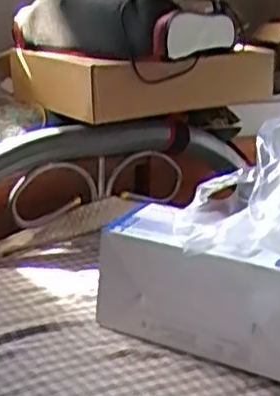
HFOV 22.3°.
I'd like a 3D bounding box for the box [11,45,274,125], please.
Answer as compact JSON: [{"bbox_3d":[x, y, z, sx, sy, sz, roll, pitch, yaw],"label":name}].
[{"bbox_3d":[-0.003,-0.203,1.183,0.387,0.094,0.271,-14,24,-38],"label":"box"}]

